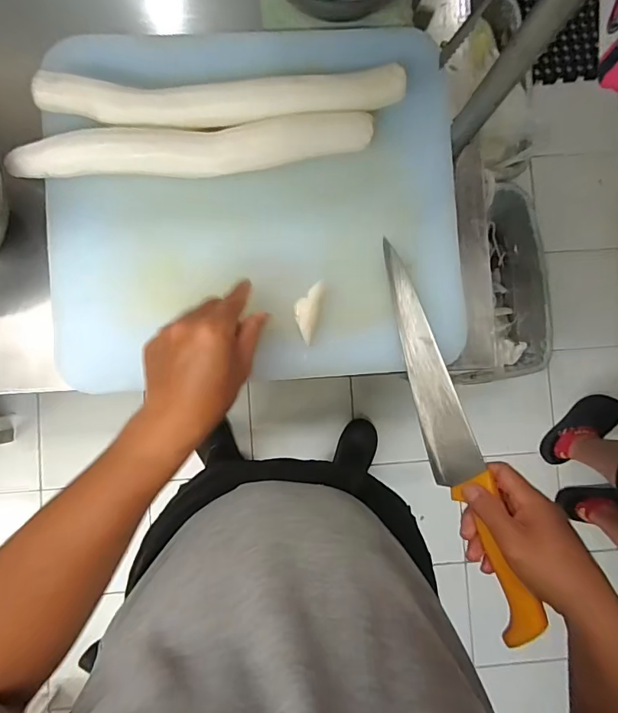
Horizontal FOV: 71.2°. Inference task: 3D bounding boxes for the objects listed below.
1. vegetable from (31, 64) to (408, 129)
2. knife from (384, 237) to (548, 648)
[{"bbox_3d":[-0.075,-0.238,0.396,0.322,0.034,0.034,-5,88,-3],"label":"vegetable"},{"bbox_3d":[0.126,0.067,0.396,0.047,0.023,0.353,-25,78,36],"label":"knife"}]

